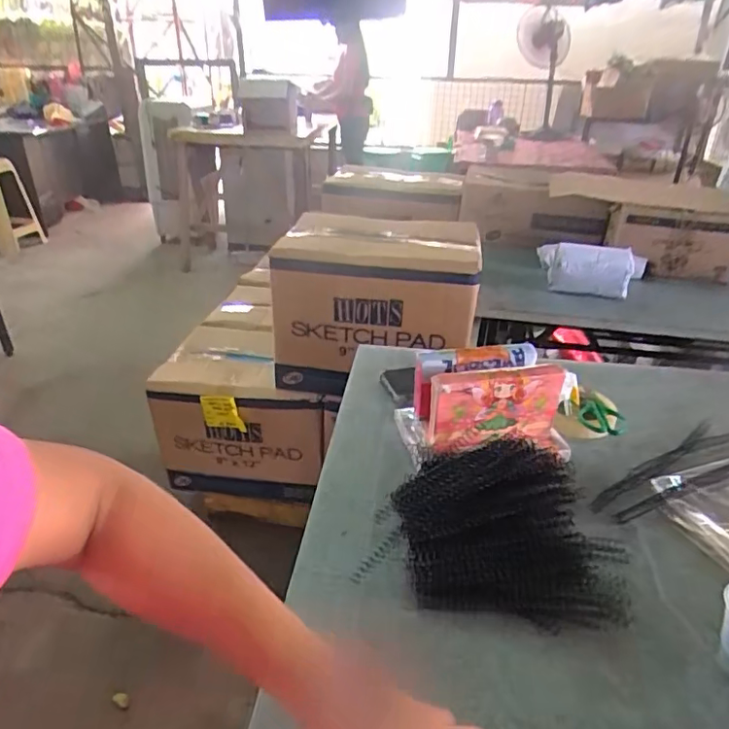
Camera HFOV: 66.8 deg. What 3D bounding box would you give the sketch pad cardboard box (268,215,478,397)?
[{"bbox_3d":[0.030,-0.159,1.419,0.471,0.347,0.335,7,31,11],"label":"sketch pad cardboard box"}]

